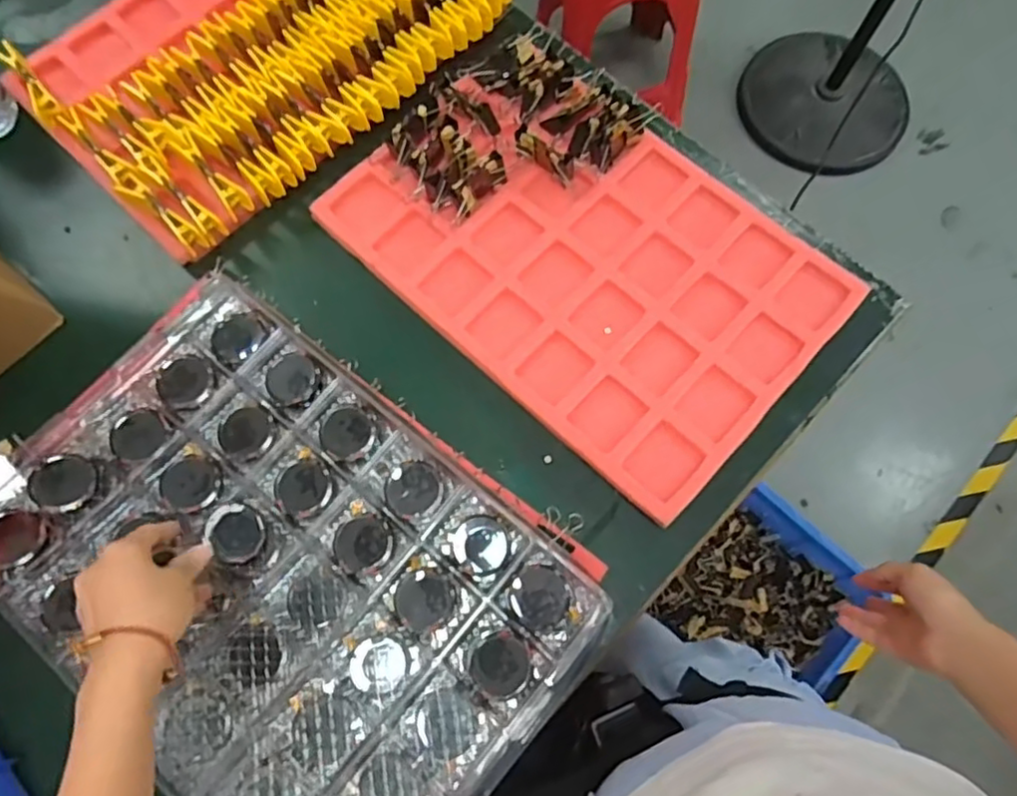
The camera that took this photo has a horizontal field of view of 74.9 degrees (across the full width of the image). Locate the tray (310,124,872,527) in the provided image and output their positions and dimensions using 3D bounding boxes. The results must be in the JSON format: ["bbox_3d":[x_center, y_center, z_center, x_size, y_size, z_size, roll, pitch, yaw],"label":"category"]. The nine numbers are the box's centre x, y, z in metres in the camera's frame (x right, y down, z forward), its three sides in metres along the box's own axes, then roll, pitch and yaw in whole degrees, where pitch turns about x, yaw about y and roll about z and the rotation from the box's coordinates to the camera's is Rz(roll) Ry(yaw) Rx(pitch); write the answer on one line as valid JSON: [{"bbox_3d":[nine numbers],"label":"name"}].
[{"bbox_3d":[0.085,-0.155,0.699,0.479,0.018,0.334,42,76,12],"label":"tray"}]

